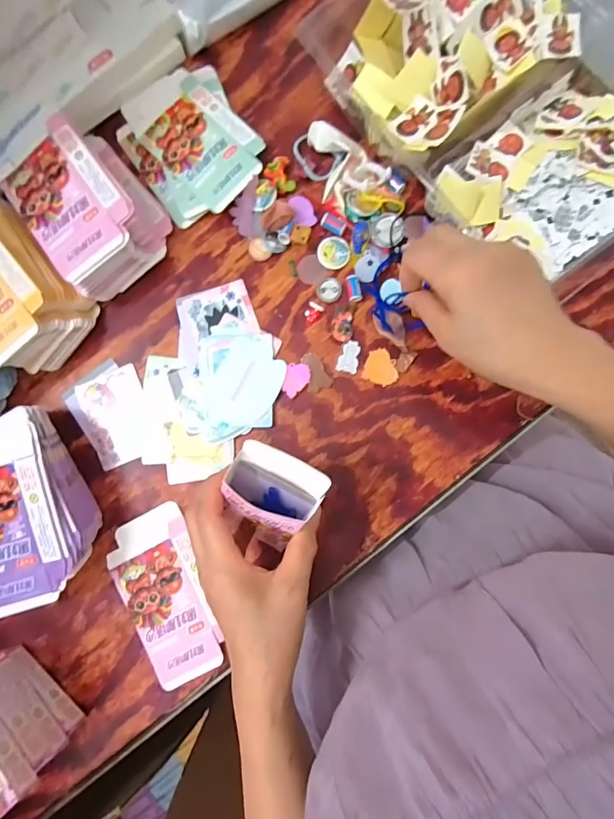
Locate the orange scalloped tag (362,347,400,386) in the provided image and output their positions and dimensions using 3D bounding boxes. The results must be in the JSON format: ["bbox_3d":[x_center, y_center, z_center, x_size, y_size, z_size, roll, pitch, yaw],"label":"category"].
[{"bbox_3d":[0.070,-0.039,0.392,0.031,0.004,0.031,19,93,5],"label":"orange scalloped tag"}]

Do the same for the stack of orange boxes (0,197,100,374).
[{"bbox_3d":[-0.281,-0.111,0.401,0.107,0.060,0.153,-41,83,1],"label":"stack of orange boxes"}]

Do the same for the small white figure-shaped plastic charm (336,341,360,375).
[{"bbox_3d":[0.039,-0.050,0.396,0.018,0.004,0.030,12,86,6],"label":"small white figure-shaped plastic charm"}]

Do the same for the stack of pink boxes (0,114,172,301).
[{"bbox_3d":[-0.203,-0.191,0.400,0.102,0.062,0.143,-36,83,1],"label":"stack of pink boxes"}]

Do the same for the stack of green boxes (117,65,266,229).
[{"bbox_3d":[-0.115,-0.263,0.422,0.113,0.015,0.149,-32,83,2],"label":"stack of green boxes"}]

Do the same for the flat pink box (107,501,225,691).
[{"bbox_3d":[-0.131,0.172,0.391,0.076,0.005,0.151,-21,84,3],"label":"flat pink box"}]

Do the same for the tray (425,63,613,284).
[{"bbox_3d":[0.217,-0.201,0.374,0.197,0.050,0.141,-37,83,1],"label":"tray"}]

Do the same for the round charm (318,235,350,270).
[{"bbox_3d":[0.025,-0.148,0.402,0.029,0.005,0.029,0,85,5],"label":"round charm"}]

